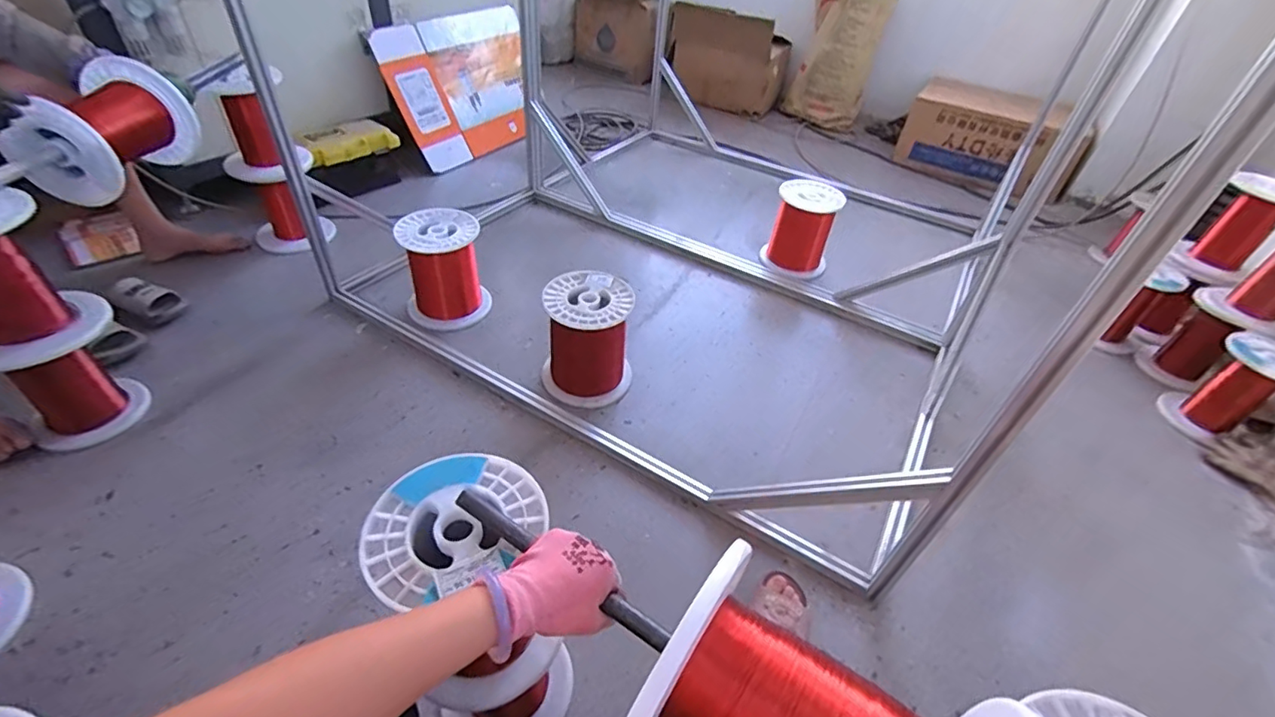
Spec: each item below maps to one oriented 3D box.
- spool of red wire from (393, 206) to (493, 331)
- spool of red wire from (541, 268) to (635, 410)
[{"bbox_3d":[-0.500,-0.231,1.424,0.206,0.235,0.193,-12,46,-18],"label":"spool of red wire"},{"bbox_3d":[-0.114,-0.044,1.265,0.204,0.232,0.210,3,43,-3],"label":"spool of red wire"}]

